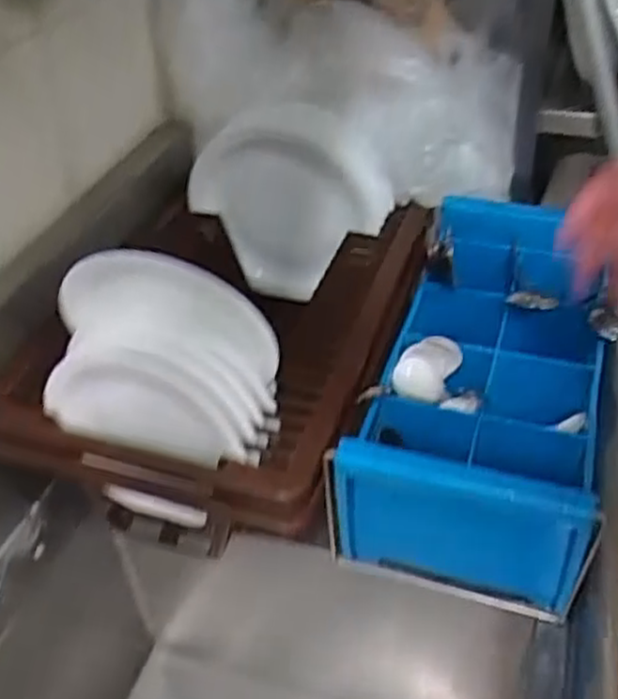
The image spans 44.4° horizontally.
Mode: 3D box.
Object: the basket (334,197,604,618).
[{"bbox_3d":[0.182,0.029,0.768,0.202,0.168,0.411,9,45,16],"label":"basket"}]

